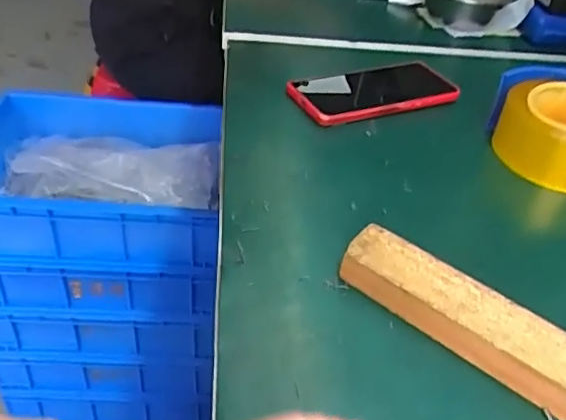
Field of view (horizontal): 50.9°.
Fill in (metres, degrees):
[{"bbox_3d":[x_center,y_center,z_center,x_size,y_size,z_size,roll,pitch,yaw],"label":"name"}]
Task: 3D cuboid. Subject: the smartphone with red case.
[{"bbox_3d":[0.088,-0.119,0.580,0.153,0.015,0.077,-15,48,-18],"label":"smartphone with red case"}]

